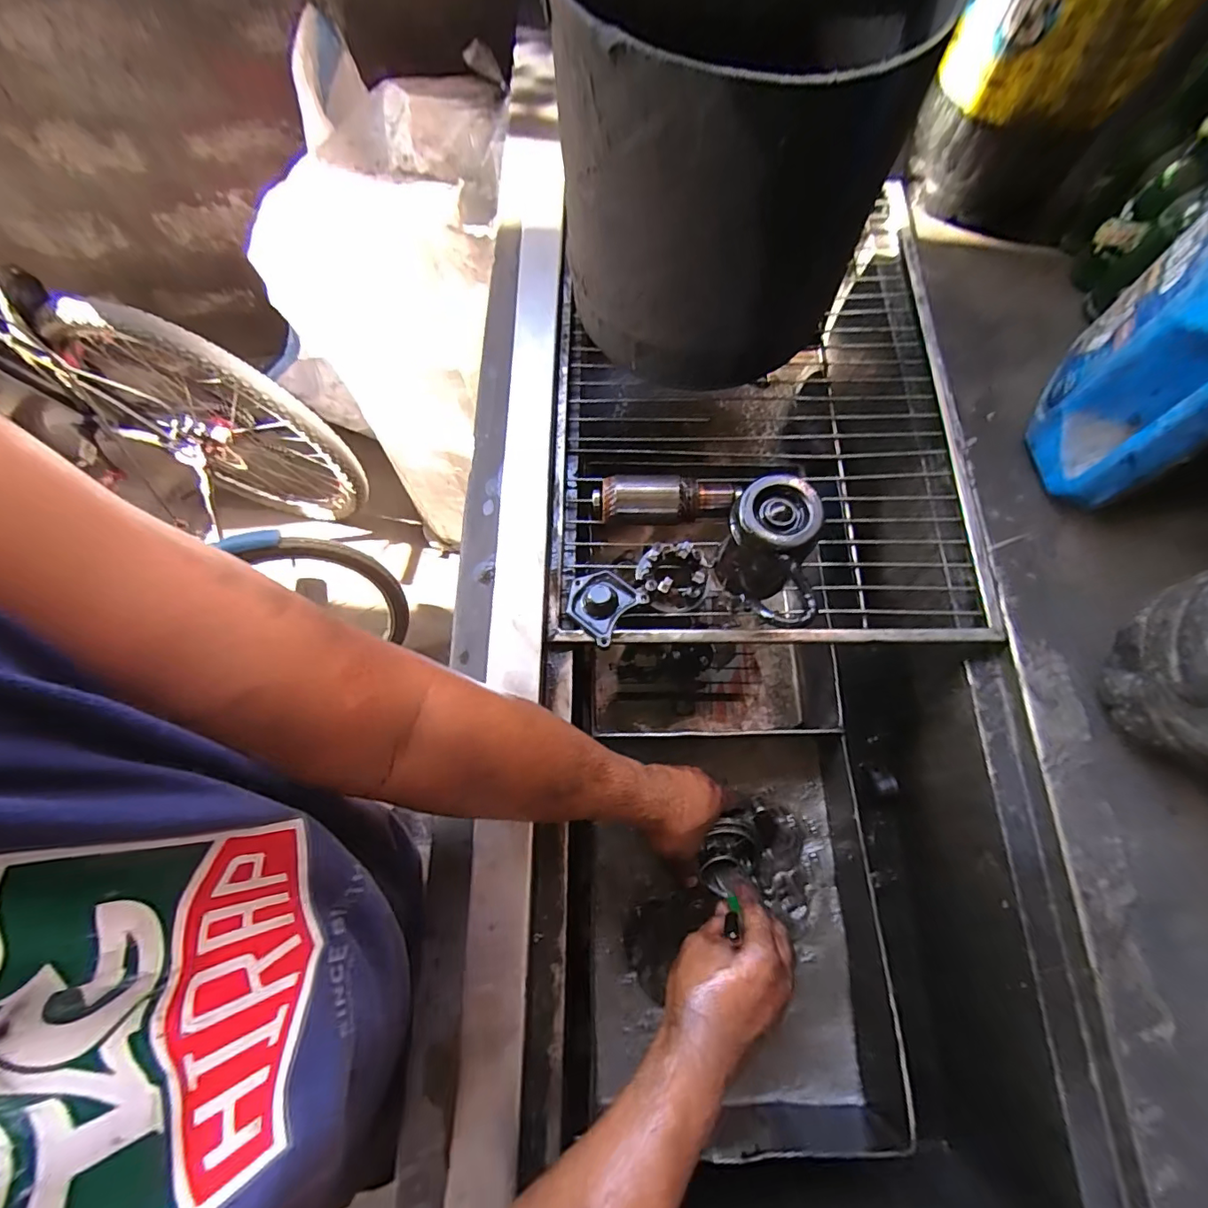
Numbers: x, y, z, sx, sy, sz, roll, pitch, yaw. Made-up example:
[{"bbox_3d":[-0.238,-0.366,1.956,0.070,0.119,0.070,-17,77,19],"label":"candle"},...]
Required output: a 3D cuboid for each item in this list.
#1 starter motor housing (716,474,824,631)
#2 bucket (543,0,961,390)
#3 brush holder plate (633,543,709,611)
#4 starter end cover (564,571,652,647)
[{"bbox_3d":[0.145,-0.030,0.458,0.062,0.119,0.123,-11,71,-3],"label":"starter motor housing"},{"bbox_3d":[0.100,-0.398,0.491,0.270,0.297,0.270,0,71,1],"label":"bucket"},{"bbox_3d":[0.070,-0.028,0.509,0.066,0.028,0.065,0,71,1],"label":"brush holder plate"},{"bbox_3d":[-0.002,-0.003,0.508,0.065,0.021,0.065,42,76,13],"label":"starter end cover"}]

